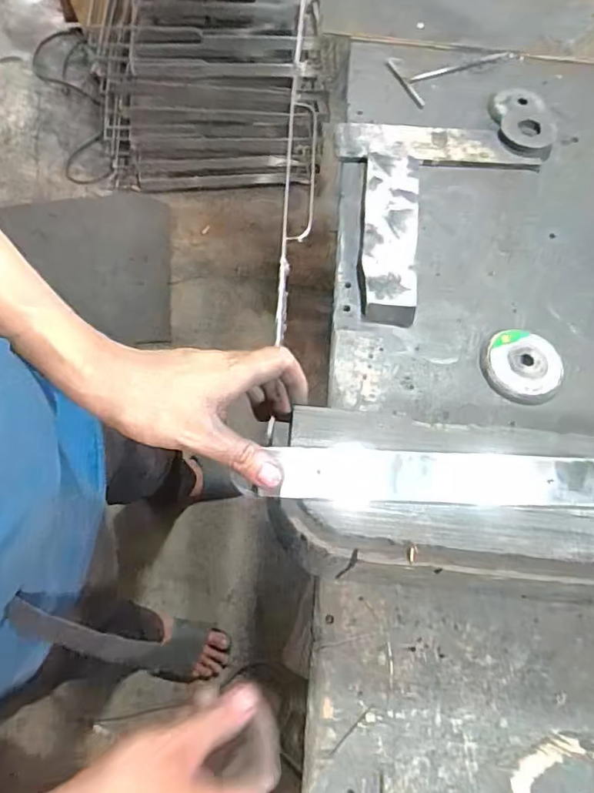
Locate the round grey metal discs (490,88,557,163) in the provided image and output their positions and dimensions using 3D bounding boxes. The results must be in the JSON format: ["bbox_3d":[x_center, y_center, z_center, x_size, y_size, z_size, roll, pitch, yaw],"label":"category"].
[{"bbox_3d":[0.297,-0.357,0.720,0.077,0.018,0.122,-4,65,-2],"label":"round grey metal discs"}]

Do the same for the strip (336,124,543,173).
[{"bbox_3d":[0.180,-0.320,0.704,0.250,0.011,0.066,5,68,-1],"label":"strip"}]

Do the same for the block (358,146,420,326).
[{"bbox_3d":[0.107,-0.197,0.638,0.064,0.029,0.252,7,65,3],"label":"block"}]

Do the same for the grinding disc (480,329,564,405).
[{"bbox_3d":[0.235,-0.033,0.574,0.082,0.011,0.081,0,65,0],"label":"grinding disc"}]

